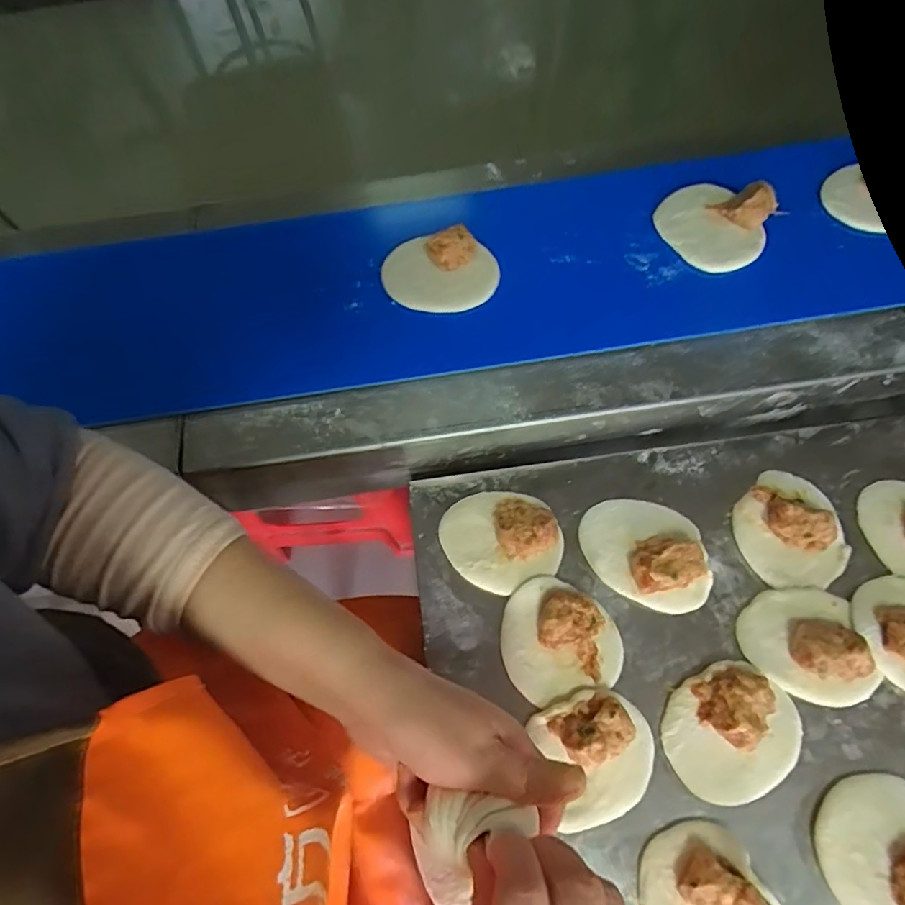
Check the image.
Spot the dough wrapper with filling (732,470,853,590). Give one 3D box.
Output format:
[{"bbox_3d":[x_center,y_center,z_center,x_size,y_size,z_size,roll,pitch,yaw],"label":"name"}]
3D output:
[{"bbox_3d":[0.269,0.060,0.422,0.078,0.029,0.090,-22,69,-6],"label":"dough wrapper with filling"}]

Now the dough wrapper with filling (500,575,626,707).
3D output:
[{"bbox_3d":[0.080,0.137,0.402,0.086,0.022,0.085,-15,69,-4],"label":"dough wrapper with filling"}]

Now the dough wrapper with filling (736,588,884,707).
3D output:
[{"bbox_3d":[0.264,0.141,0.393,0.089,0.030,0.080,-2,68,1],"label":"dough wrapper with filling"}]

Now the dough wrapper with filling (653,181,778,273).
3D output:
[{"bbox_3d":[0.230,-0.207,0.470,0.093,0.033,0.082,30,73,13],"label":"dough wrapper with filling"}]

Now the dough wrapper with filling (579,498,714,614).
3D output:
[{"bbox_3d":[0.156,0.075,0.424,0.102,0.026,0.078,23,71,11],"label":"dough wrapper with filling"}]

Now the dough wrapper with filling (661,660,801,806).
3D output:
[{"bbox_3d":[0.199,0.196,0.375,0.093,0.029,0.080,-29,70,-9],"label":"dough wrapper with filling"}]

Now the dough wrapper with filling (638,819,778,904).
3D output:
[{"bbox_3d":[0.165,0.292,0.337,0.075,0.028,0.090,-28,70,-8],"label":"dough wrapper with filling"}]

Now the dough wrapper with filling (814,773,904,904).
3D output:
[{"bbox_3d":[0.283,0.260,0.344,0.075,0.026,0.091,16,70,8],"label":"dough wrapper with filling"}]

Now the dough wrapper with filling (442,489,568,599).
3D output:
[{"bbox_3d":[0.039,0.067,0.430,0.088,0.028,0.082,-21,69,-6],"label":"dough wrapper with filling"}]

